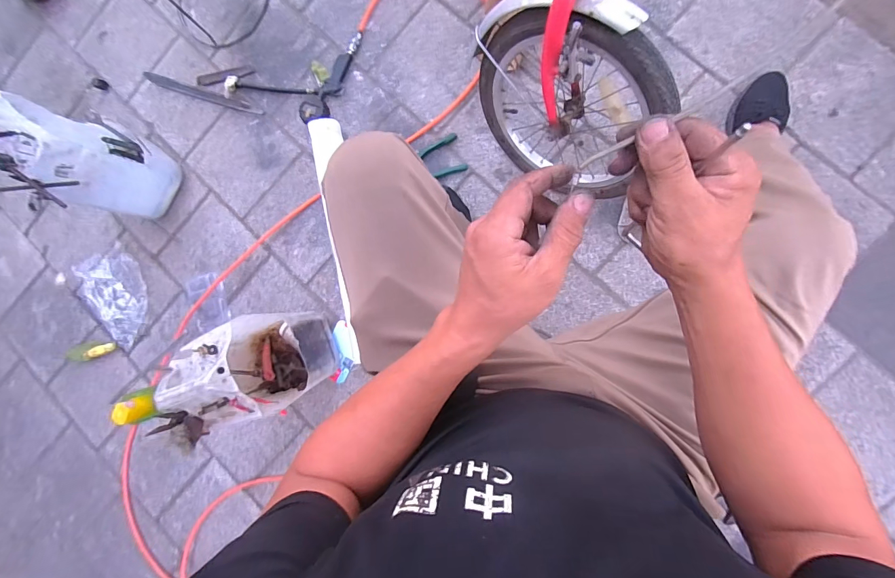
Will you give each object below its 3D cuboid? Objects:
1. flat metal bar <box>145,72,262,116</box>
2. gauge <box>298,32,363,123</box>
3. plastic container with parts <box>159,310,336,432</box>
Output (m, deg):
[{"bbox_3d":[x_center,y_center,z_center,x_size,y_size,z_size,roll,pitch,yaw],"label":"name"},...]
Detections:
[{"bbox_3d":[-0.650,-0.520,1.021,0.339,0.011,0.027,19,96,4],"label":"flat metal bar"},{"bbox_3d":[-0.281,-0.523,0.955,0.065,0.039,0.250,35,95,7],"label":"gauge"},{"bbox_3d":[-0.404,0.159,0.808,0.220,0.321,0.199,-7,89,9],"label":"plastic container with parts"}]

